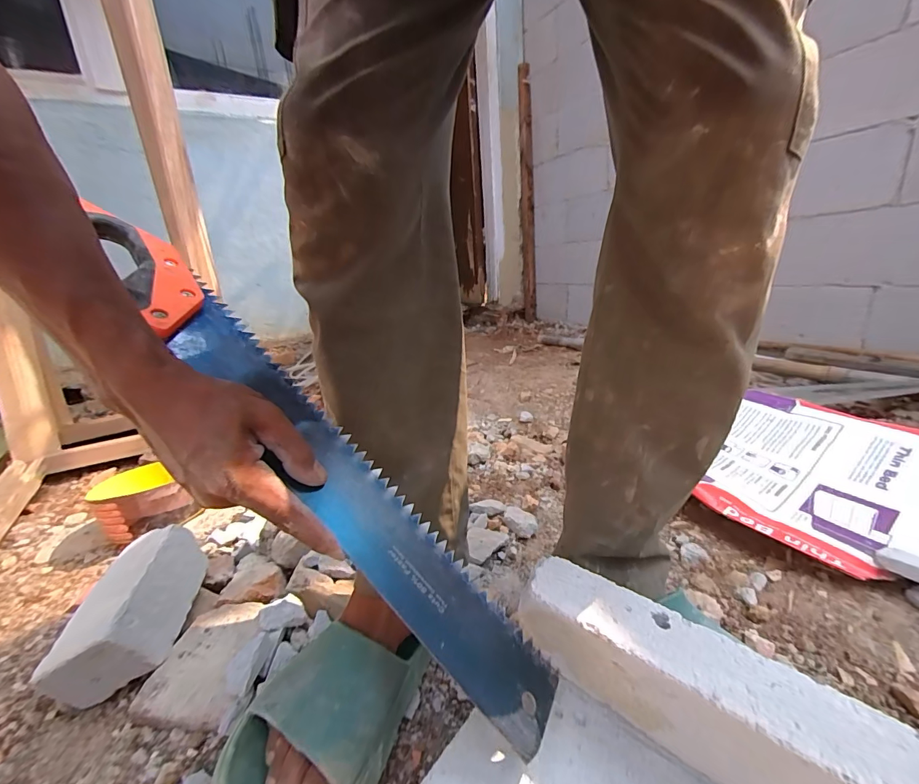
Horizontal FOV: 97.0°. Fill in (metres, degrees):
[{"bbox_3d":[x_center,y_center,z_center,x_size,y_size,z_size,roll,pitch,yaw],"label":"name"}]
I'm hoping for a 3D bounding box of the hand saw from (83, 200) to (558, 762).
[{"bbox_3d":[-0.118,0.042,0.318,0.518,0.016,0.071,47,34,8],"label":"hand saw"}]

